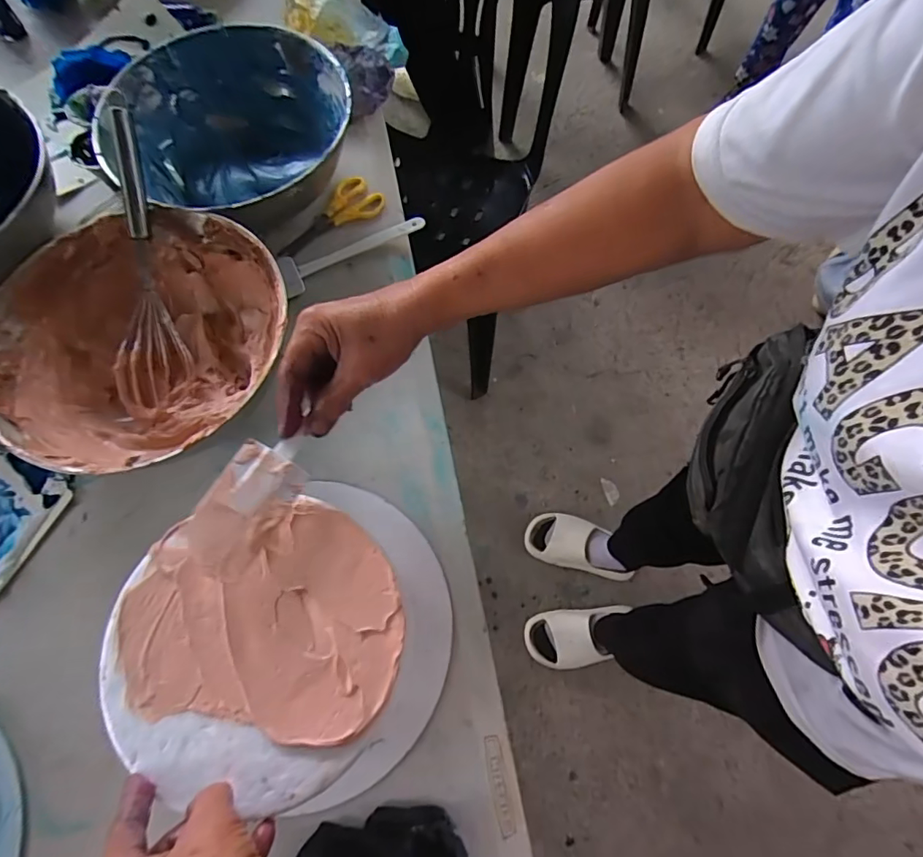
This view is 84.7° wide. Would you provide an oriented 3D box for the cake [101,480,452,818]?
[{"bbox_3d":[-0.120,0.153,0.372,0.221,0.085,0.202,0,69,-1],"label":"cake"}]

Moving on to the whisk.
[{"bbox_3d":[-0.283,-0.147,0.451,0.050,0.062,0.260,-3,96,-2],"label":"whisk"}]

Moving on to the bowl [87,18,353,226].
[{"bbox_3d":[-0.237,-0.301,0.532,0.227,0.095,0.218,0,69,-1],"label":"bowl"}]

